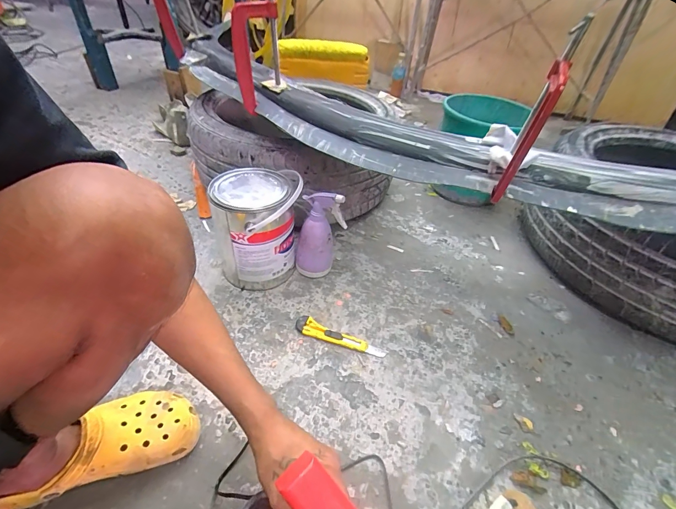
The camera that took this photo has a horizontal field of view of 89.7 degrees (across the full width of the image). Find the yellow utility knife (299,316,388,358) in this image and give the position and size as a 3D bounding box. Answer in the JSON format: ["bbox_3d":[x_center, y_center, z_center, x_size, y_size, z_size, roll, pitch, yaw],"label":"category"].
[{"bbox_3d":[0.003,0.161,0.655,0.179,0.012,0.037,18,42,14],"label":"yellow utility knife"}]

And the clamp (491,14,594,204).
[{"bbox_3d":[0.282,-0.190,0.489,0.029,0.242,0.075,22,44,19],"label":"clamp"}]

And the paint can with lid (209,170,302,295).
[{"bbox_3d":[-0.166,-0.047,0.719,0.163,0.215,0.150,3,40,-3],"label":"paint can with lid"}]

